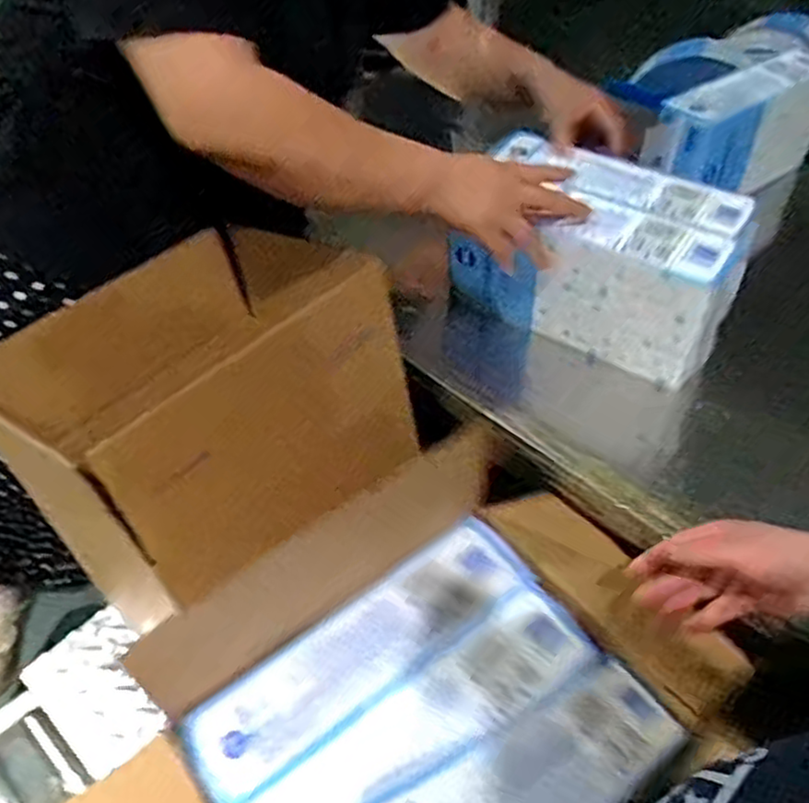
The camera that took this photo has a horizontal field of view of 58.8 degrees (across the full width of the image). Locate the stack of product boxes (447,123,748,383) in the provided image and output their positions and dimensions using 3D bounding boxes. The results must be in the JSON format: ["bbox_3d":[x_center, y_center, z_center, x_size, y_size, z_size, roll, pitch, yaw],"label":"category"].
[{"bbox_3d":[0.227,-0.174,0.860,0.304,0.178,0.189,28,53,26],"label":"stack of product boxes"}]

